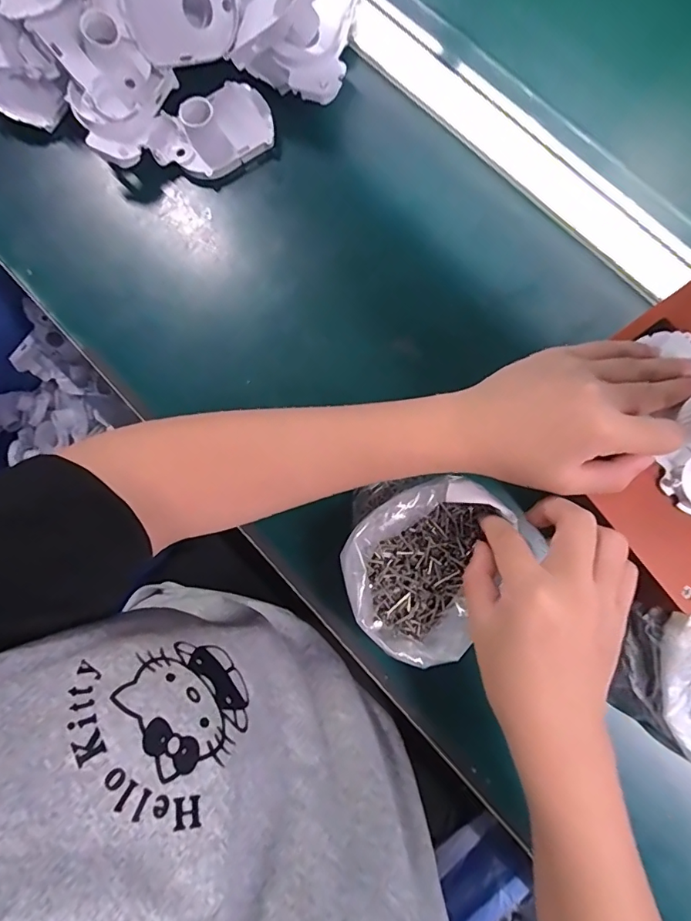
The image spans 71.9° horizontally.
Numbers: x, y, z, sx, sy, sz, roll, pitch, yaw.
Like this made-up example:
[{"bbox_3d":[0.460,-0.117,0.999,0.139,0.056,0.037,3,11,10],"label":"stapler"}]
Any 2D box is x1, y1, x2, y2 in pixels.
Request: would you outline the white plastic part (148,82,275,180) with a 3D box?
[{"bbox_3d":[-0.110,-0.270,0.392,0.102,0.031,0.072,-30,81,-4],"label":"white plastic part"}]

